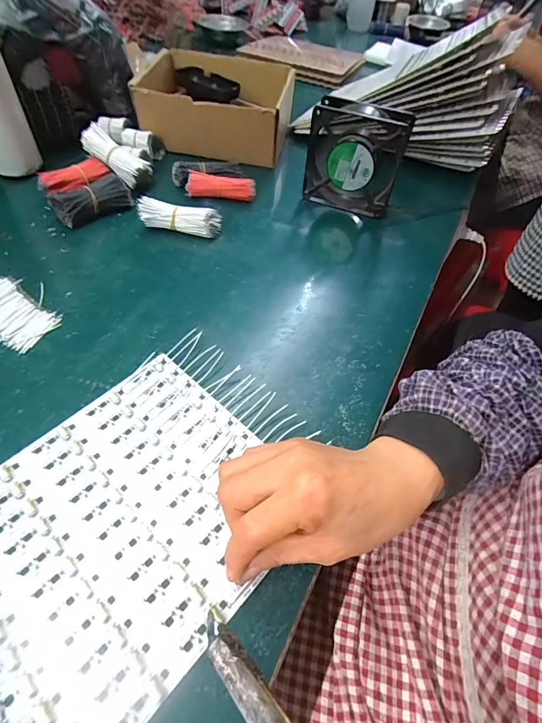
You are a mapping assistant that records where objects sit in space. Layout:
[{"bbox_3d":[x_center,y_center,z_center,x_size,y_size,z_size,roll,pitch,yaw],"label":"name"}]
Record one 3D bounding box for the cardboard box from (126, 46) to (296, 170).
[{"bbox_3d":[-0.086,-0.427,0.609,0.230,0.087,0.186,10,52,3],"label":"cardboard box"}]

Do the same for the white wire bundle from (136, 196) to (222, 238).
[{"bbox_3d":[-0.115,-0.184,0.470,0.101,0.033,0.032,10,52,3],"label":"white wire bundle"}]

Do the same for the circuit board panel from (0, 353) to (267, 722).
[{"bbox_3d":[-0.103,0.110,0.265,0.192,0.006,0.211,38,59,22],"label":"circuit board panel"}]

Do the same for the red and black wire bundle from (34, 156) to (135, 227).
[{"bbox_3d":[-0.246,-0.226,0.487,0.099,0.037,0.091,-32,61,-25],"label":"red and black wire bundle"}]

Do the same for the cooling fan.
[{"bbox_3d":[0.107,-0.267,0.489,0.124,0.127,0.038,20,54,11],"label":"cooling fan"}]

